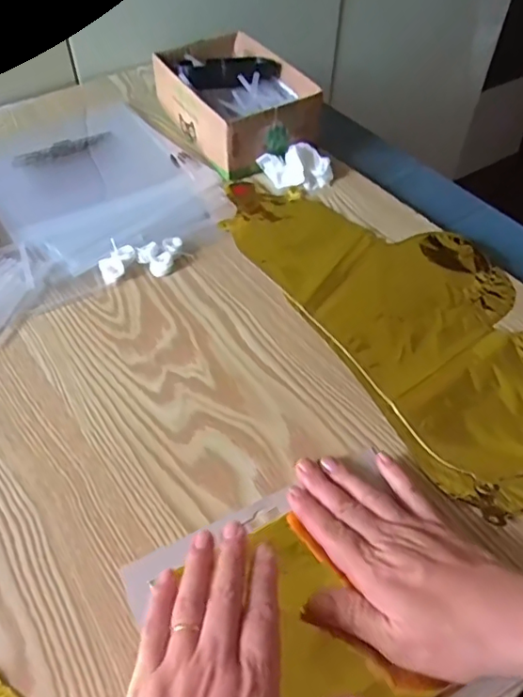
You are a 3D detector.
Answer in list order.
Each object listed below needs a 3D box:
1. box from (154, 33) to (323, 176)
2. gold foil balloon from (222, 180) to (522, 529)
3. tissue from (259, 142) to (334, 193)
[{"bbox_3d":[-0.033,-0.293,0.653,0.134,0.064,0.196,-25,56,-19],"label":"box"},{"bbox_3d":[0.148,-0.042,0.494,0.211,0.007,0.424,-24,55,-18],"label":"gold foil balloon"},{"bbox_3d":[0.039,-0.199,0.603,0.071,0.029,0.043,-14,53,-11],"label":"tissue"}]

